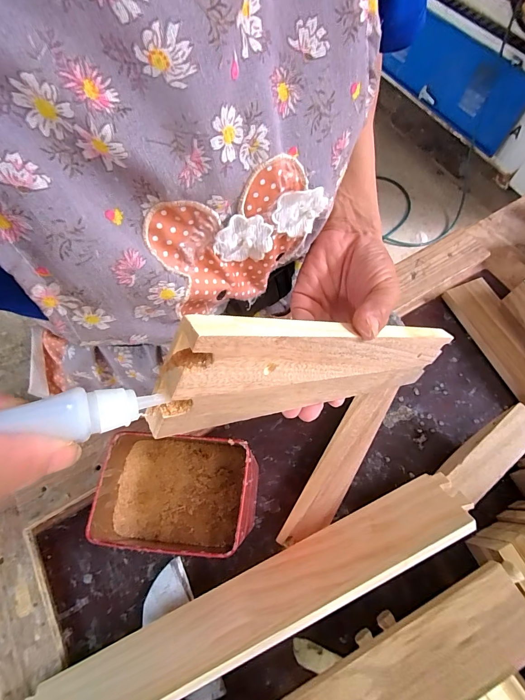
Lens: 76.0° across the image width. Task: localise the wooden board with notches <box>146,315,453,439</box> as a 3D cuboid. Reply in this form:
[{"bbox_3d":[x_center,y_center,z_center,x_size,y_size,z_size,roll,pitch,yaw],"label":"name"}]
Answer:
[{"bbox_3d":[0.060,0.009,0.235,0.272,0.064,0.029,-1,57,-44],"label":"wooden board with notches"}]

